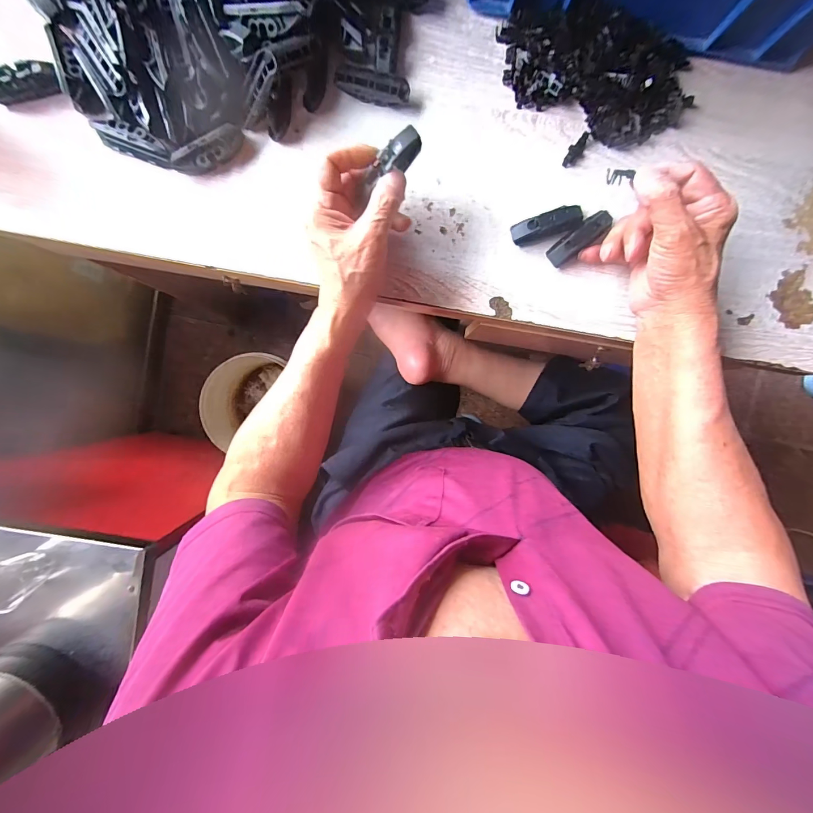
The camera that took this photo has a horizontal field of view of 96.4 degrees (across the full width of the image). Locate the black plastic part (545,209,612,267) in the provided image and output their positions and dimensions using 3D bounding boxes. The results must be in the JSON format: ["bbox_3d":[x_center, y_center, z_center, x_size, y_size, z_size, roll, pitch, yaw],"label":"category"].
[{"bbox_3d":[0.172,-0.166,0.357,0.071,0.015,0.023,-38,94,1],"label":"black plastic part"}]

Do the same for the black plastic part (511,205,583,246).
[{"bbox_3d":[0.139,-0.178,0.359,0.069,0.021,0.021,-17,94,0],"label":"black plastic part"}]

